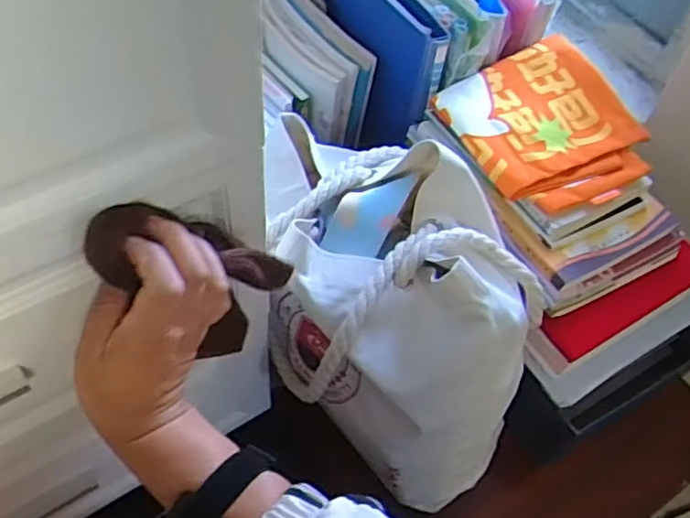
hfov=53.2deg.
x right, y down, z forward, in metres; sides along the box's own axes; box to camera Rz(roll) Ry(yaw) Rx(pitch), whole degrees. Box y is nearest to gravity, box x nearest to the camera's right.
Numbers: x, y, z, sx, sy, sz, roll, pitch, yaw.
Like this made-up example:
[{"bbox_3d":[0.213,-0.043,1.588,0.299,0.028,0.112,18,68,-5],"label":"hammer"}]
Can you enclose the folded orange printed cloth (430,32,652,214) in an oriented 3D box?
[{"bbox_3d":[0.214,-0.141,0.727,0.190,0.032,0.188,-28,63,-21],"label":"folded orange printed cloth"}]

